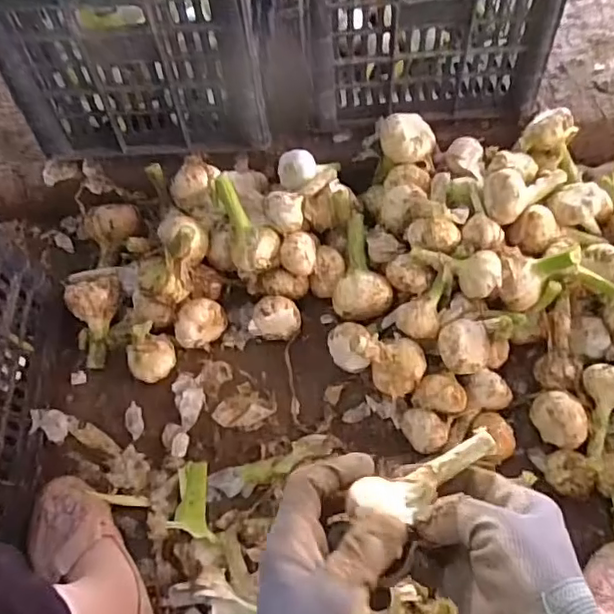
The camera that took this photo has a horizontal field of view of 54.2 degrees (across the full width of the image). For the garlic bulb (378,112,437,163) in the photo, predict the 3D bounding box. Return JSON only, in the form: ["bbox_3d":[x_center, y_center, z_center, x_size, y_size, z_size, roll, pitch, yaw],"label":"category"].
[{"bbox_3d":[0.125,-0.206,0.736,0.060,0.045,0.062,-2,58,3],"label":"garlic bulb"}]

